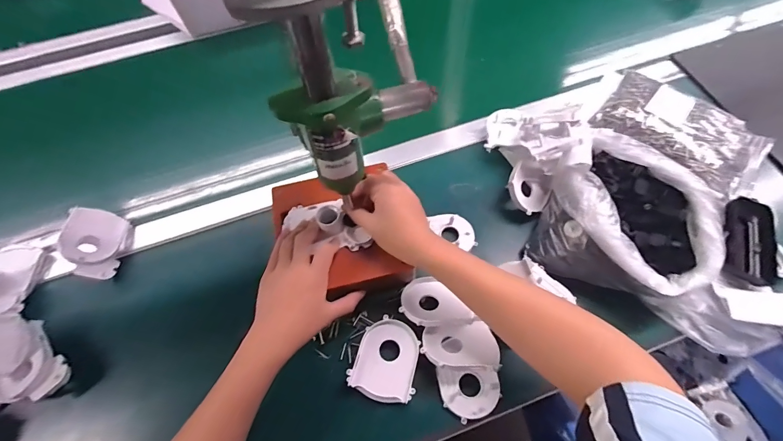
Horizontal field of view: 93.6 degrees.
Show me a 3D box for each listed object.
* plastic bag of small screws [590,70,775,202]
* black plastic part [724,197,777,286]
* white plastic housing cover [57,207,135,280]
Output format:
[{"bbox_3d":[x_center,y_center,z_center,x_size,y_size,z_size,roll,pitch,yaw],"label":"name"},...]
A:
[{"bbox_3d":[0.428,-0.136,0.534,0.223,0.039,0.144,36,69,19],"label":"plastic bag of small screws"},{"bbox_3d":[0.447,0.023,0.459,0.061,0.026,0.116,23,65,14],"label":"black plastic part"},{"bbox_3d":[-0.393,0.030,0.491,0.057,0.056,0.098,4,62,5],"label":"white plastic housing cover"}]

